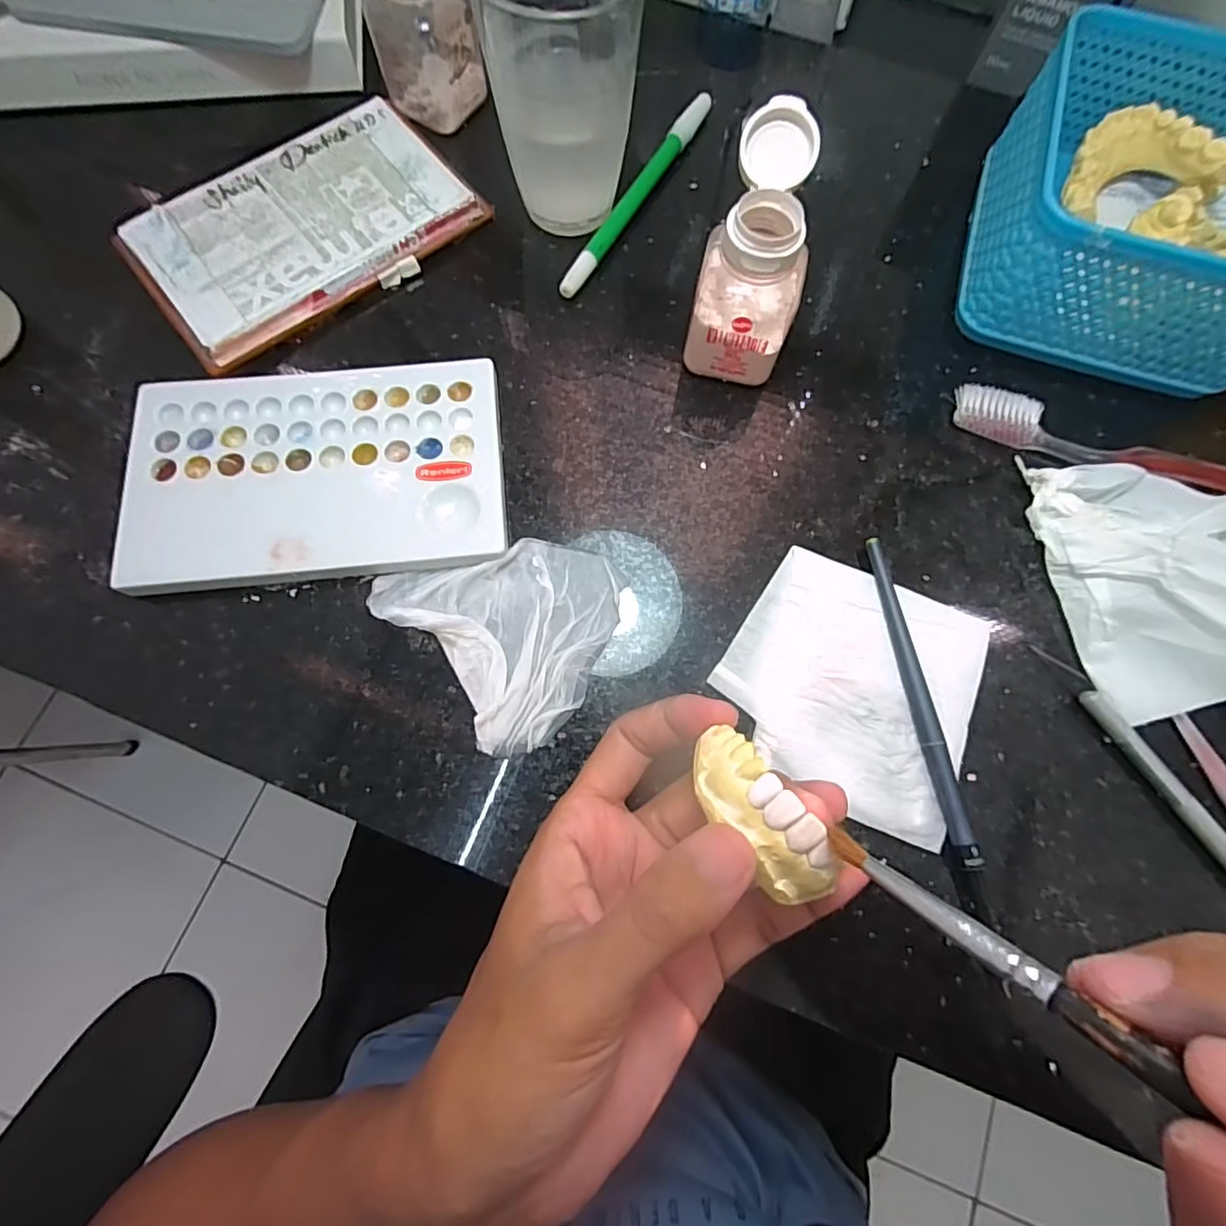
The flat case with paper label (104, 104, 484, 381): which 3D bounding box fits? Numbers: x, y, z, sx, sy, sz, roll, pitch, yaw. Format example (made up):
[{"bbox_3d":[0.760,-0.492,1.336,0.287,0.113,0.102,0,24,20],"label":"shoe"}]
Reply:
[{"bbox_3d":[-0.146,-0.184,0.277,0.150,0.015,0.089,-36,78,-11],"label":"flat case with paper label"}]

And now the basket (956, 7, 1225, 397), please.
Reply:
[{"bbox_3d":[0.242,-0.180,0.261,0.130,0.064,0.130,18,74,4],"label":"basket"}]

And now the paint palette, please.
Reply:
[{"bbox_3d":[-0.123,-0.059,0.245,0.152,0.012,0.092,-6,74,-3],"label":"paint palette"}]

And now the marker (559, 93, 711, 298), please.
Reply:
[{"bbox_3d":[0.013,-0.211,0.292,0.010,0.013,0.141,29,75,7],"label":"marker"}]

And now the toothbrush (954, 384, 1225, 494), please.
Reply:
[{"bbox_3d":[0.241,-0.065,0.254,0.183,0.015,0.017,19,74,4],"label":"toothbrush"}]

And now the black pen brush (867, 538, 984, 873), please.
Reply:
[{"bbox_3d":[0.120,0.032,0.227,0.007,0.007,0.127,-8,74,-4],"label":"black pen brush"}]

